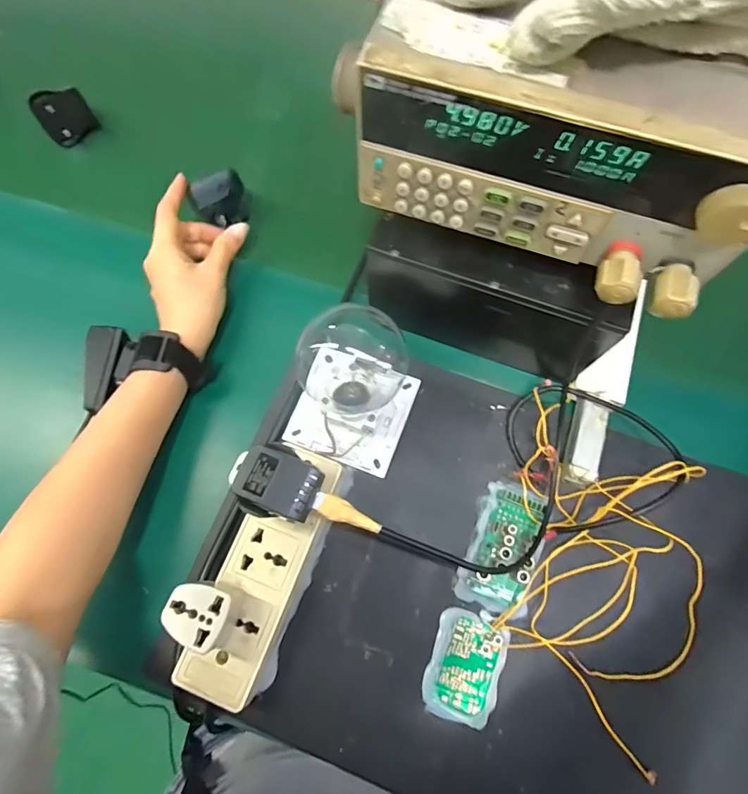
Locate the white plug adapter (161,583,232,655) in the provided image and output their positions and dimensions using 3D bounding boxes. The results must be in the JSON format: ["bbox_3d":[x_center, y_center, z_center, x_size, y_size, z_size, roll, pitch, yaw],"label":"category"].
[{"bbox_3d":[-0.109,0.138,0.293,0.036,0.033,0.035,18,72,5],"label":"white plug adapter"}]

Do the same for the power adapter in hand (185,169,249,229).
[{"bbox_3d":[-0.139,-0.178,0.417,0.048,0.033,0.029,-31,70,-10],"label":"power adapter in hand"}]

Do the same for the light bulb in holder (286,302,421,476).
[{"bbox_3d":[-0.016,-0.009,0.324,0.089,0.127,0.091,20,72,6],"label":"light bulb in holder"}]

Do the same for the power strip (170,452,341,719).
[{"bbox_3d":[-0.076,0.120,0.327,0.052,0.033,0.168,20,72,6],"label":"power strip"}]

